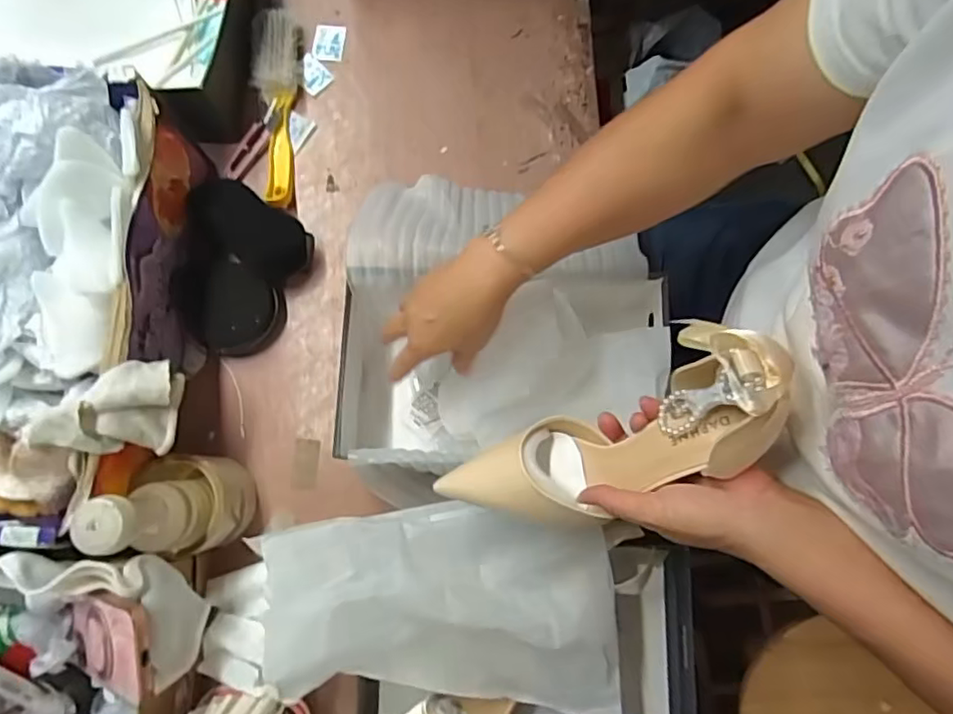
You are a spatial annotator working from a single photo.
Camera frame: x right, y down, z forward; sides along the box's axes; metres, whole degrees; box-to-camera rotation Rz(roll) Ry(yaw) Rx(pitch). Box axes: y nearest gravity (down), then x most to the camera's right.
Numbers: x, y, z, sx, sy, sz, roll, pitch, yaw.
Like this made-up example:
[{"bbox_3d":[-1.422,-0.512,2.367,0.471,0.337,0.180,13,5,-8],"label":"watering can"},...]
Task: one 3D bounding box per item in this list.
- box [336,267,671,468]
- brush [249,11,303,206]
[{"bbox_3d":[0.021,0.010,0.565,0.289,0.120,0.176,1,79,0],"label":"box"},{"bbox_3d":[-0.220,-0.272,0.674,0.052,0.036,0.225,-3,79,-1],"label":"brush"}]

